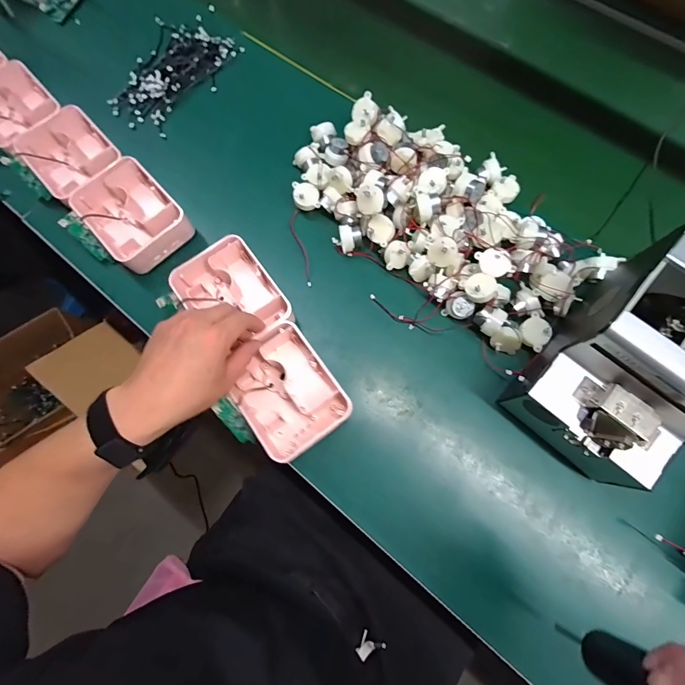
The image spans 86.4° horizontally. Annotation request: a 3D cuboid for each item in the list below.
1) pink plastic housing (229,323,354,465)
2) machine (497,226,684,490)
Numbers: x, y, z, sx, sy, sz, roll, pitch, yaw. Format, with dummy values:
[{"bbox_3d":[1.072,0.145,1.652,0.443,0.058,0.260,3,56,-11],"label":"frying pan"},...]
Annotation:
[{"bbox_3d":[-0.060,0.055,0.403,0.100,0.043,0.126,-36,76,-9],"label":"pink plastic housing"},{"bbox_3d":[0.269,0.028,0.342,0.122,0.157,0.174,41,78,12],"label":"machine"}]

